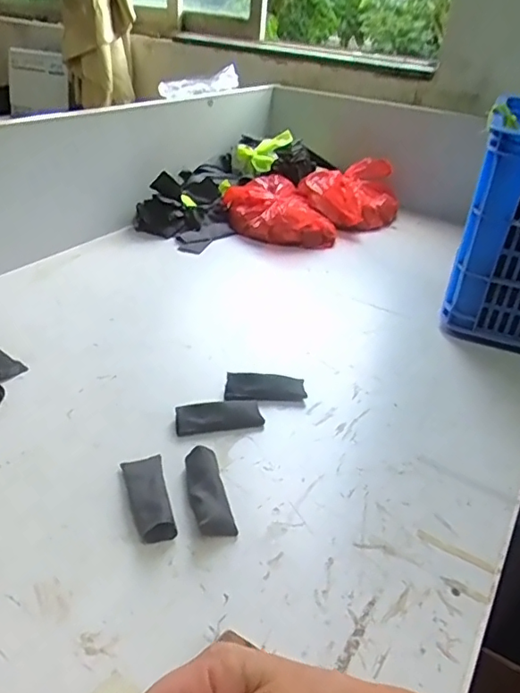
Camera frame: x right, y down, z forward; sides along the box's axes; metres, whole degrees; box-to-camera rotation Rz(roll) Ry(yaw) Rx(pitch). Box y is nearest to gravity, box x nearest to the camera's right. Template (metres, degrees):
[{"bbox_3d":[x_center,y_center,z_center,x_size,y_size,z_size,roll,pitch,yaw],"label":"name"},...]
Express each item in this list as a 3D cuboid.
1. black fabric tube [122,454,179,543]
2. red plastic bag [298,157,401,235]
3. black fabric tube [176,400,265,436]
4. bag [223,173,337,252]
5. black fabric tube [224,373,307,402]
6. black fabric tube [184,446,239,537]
[{"bbox_3d":[-0.113,0.149,0.559,0.039,0.018,0.105,-7,35,-18],"label":"black fabric tube"},{"bbox_3d":[0.203,-0.349,1.273,0.192,0.111,0.185,-21,41,-35],"label":"red plastic bag"},{"bbox_3d":[-0.049,0.084,0.668,0.103,0.015,0.042,-6,35,-17],"label":"black fabric tube"},{"bbox_3d":[0.042,-0.295,1.217,0.192,0.078,0.233,-10,36,-23],"label":"bag"},{"bbox_3d":[0.008,0.052,0.726,0.105,0.018,0.038,-1,33,-10],"label":"black fabric tube"},{"bbox_3d":[-0.054,0.147,0.564,0.038,0.024,0.104,-6,35,-17],"label":"black fabric tube"}]

